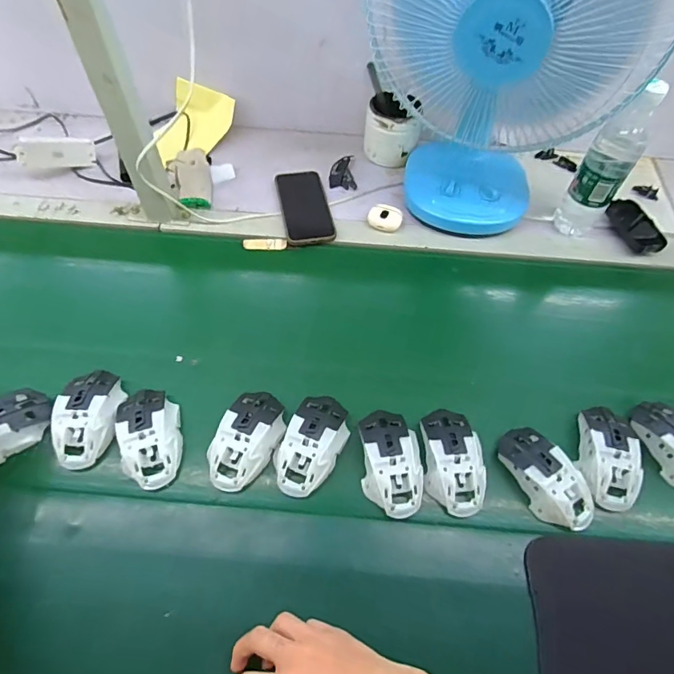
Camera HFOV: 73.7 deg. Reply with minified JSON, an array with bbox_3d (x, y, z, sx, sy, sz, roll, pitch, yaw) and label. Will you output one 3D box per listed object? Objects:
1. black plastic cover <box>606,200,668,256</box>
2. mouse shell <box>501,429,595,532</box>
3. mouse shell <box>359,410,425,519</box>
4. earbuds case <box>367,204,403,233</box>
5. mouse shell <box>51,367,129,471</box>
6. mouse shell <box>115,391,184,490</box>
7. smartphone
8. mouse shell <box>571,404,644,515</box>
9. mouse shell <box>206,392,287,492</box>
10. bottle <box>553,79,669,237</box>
[{"bbox_3d":[0.472,-0.175,0.715,0.047,0.024,0.114,-4,54,-5],"label":"black plastic cover"},{"bbox_3d":[0.230,0.151,0.492,0.058,0.036,0.115,-25,59,-19],"label":"mouse shell"},{"bbox_3d":[0.061,0.135,0.497,0.062,0.033,0.111,-1,54,-3],"label":"mouse shell"},{"bbox_3d":[0.076,-0.185,0.714,0.054,0.024,0.053,12,55,7],"label":"earbuds case"},{"bbox_3d":[-0.287,0.090,0.521,0.065,0.039,0.114,3,54,0],"label":"mouse shell"},{"bbox_3d":[-0.214,0.109,0.509,0.070,0.034,0.116,-18,57,-15],"label":"mouse shell"},{"bbox_3d":[-0.052,-0.216,0.730,0.076,0.010,0.167,-9,55,-8],"label":"smartphone"},{"bbox_3d":[0.307,0.132,0.510,0.065,0.032,0.117,15,55,9],"label":"mouse shell"},{"bbox_3d":[-0.101,0.114,0.507,0.064,0.030,0.112,18,55,10],"label":"mouse shell"},{"bbox_3d":[0.389,-0.249,0.646,0.063,0.222,0.073,30,58,18],"label":"bottle"}]

